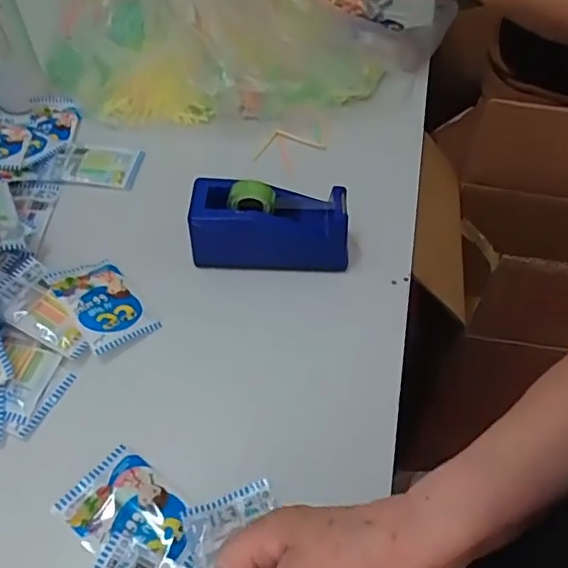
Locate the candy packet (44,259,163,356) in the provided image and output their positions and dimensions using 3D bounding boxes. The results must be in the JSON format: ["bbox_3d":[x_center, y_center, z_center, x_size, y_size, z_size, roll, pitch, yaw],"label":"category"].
[{"bbox_3d":[-0.164,0.015,0.509,0.061,0.012,0.103,-32,59,-25],"label":"candy packet"}]

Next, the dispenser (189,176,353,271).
[{"bbox_3d":[-0.013,-0.053,0.540,0.147,0.081,0.057,3,51,0],"label":"dispenser"}]

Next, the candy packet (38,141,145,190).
[{"bbox_3d":[-0.216,-0.133,0.635,0.100,0.008,0.069,7,51,3],"label":"candy packet"}]

